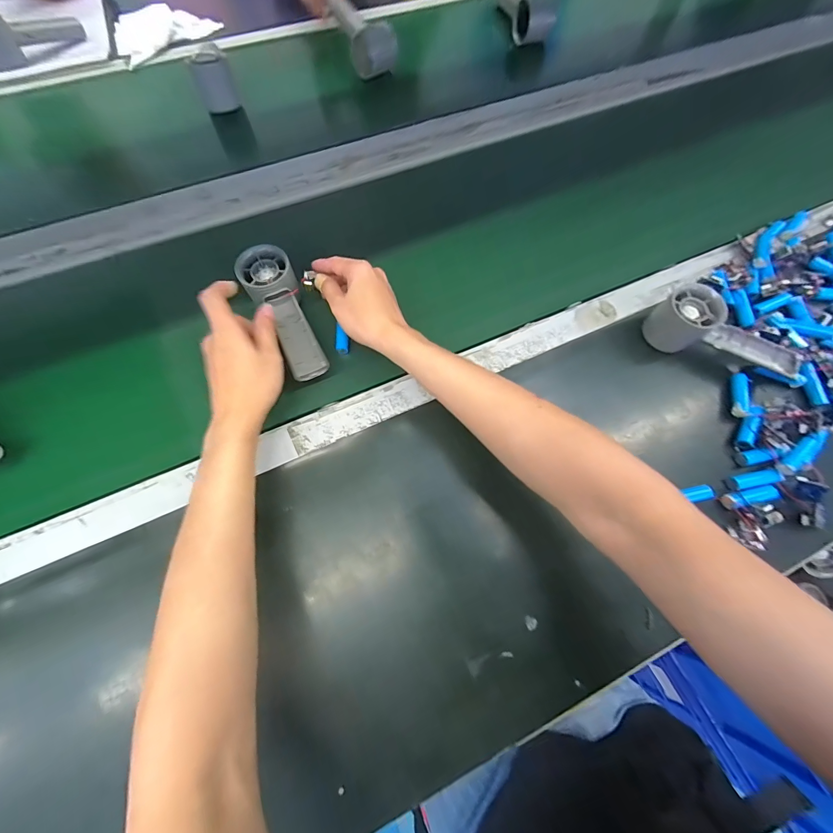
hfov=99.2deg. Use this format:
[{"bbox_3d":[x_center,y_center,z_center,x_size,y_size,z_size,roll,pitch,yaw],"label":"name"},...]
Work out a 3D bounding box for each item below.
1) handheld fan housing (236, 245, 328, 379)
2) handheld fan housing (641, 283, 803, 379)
[{"bbox_3d":[-0.143,-0.111,0.391,0.054,0.035,0.156,-25,83,-9],"label":"handheld fan housing"},{"bbox_3d":[0.348,-0.091,0.397,0.159,0.055,0.051,21,72,4],"label":"handheld fan housing"}]

